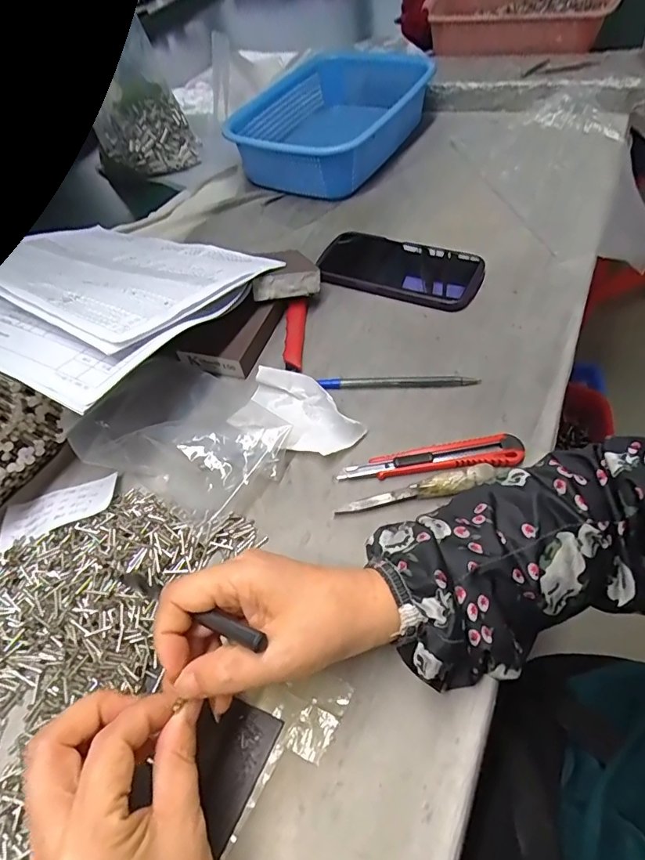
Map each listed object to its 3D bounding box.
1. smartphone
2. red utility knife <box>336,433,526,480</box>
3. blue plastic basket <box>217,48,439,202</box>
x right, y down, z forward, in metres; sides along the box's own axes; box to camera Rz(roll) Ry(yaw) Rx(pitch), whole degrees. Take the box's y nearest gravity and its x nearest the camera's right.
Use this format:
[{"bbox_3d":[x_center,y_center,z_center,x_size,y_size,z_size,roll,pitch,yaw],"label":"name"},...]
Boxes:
[{"bbox_3d":[0.077,-0.171,0.497,0.169,0.016,0.074,19,71,23],"label":"smartphone"},{"bbox_3d":[0.083,0.023,0.363,0.135,0.014,0.025,-6,53,2],"label":"red utility knife"},{"bbox_3d":[0.022,-0.427,0.658,0.190,0.085,0.283,23,59,22],"label":"blue plastic basket"}]

